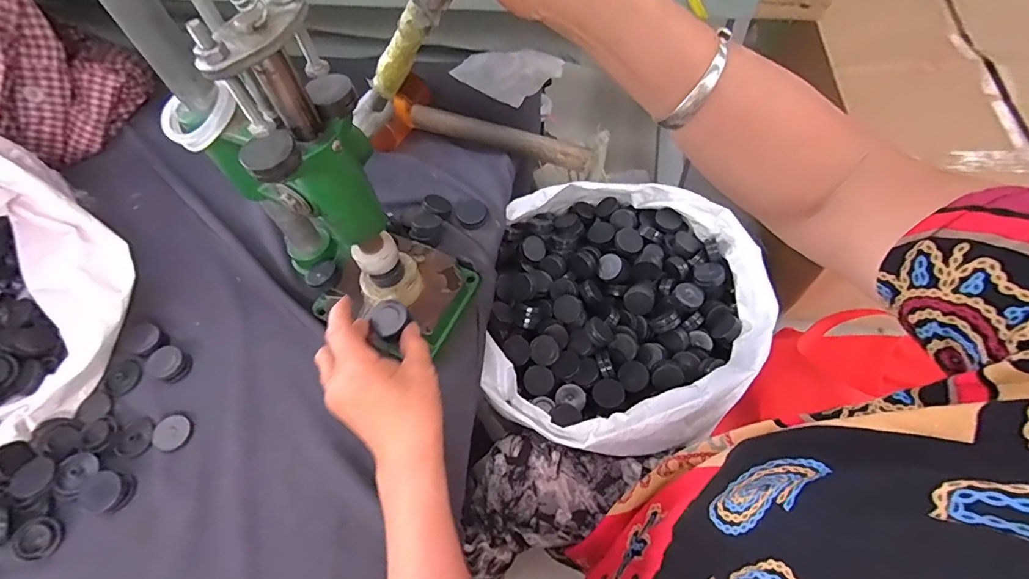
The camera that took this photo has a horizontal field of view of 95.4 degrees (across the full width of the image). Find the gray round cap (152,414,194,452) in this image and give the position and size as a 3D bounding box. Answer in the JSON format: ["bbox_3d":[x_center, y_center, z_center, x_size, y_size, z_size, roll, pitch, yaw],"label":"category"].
[{"bbox_3d":[-0.325,0.136,0.445,0.036,0.005,0.033,-2,59,3],"label":"gray round cap"}]

